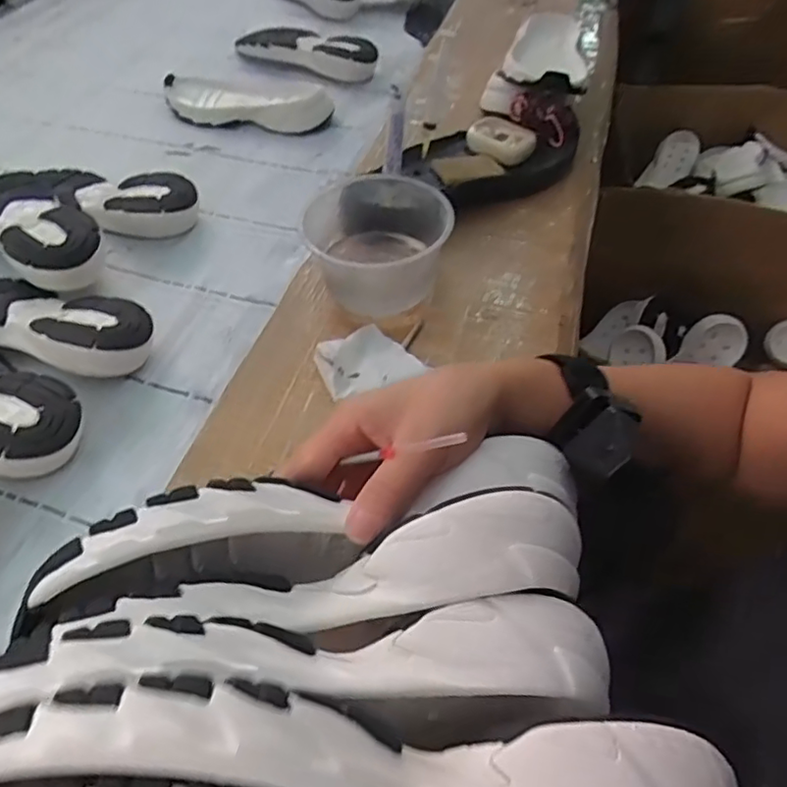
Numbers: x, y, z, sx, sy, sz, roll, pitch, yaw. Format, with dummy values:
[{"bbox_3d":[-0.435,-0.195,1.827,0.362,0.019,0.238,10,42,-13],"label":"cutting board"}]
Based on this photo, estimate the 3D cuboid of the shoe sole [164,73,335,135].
[{"bbox_3d":[-0.212,-0.414,0.879,0.254,0.037,0.102,7,50,5],"label":"shoe sole"}]

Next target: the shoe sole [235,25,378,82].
[{"bbox_3d":[-0.139,-0.542,0.967,0.244,0.039,0.076,24,53,19],"label":"shoe sole"}]

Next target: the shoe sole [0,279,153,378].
[{"bbox_3d":[-0.331,-0.069,0.578,0.230,0.051,0.097,12,50,9],"label":"shoe sole"}]

